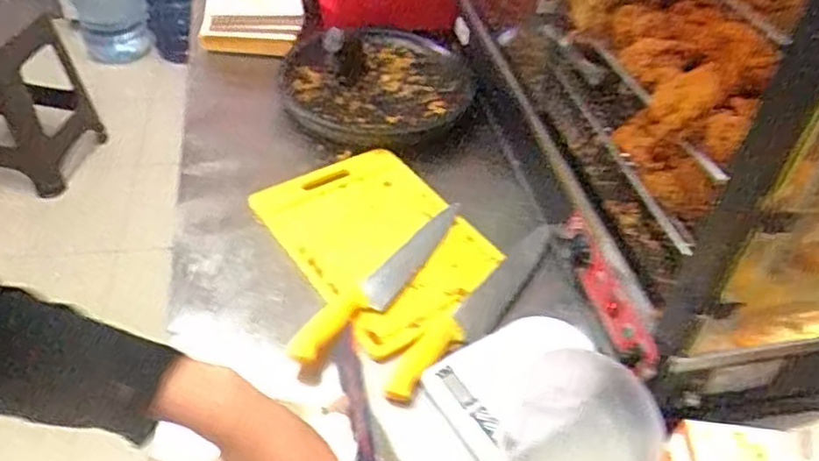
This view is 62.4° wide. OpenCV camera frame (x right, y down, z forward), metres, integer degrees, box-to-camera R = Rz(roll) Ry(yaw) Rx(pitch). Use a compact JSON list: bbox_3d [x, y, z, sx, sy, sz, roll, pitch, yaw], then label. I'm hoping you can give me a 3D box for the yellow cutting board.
[{"bbox_3d":[-0.043,0.004,0.981,0.255,0.019,0.365,-24,51,-27],"label":"yellow cutting board"}]

